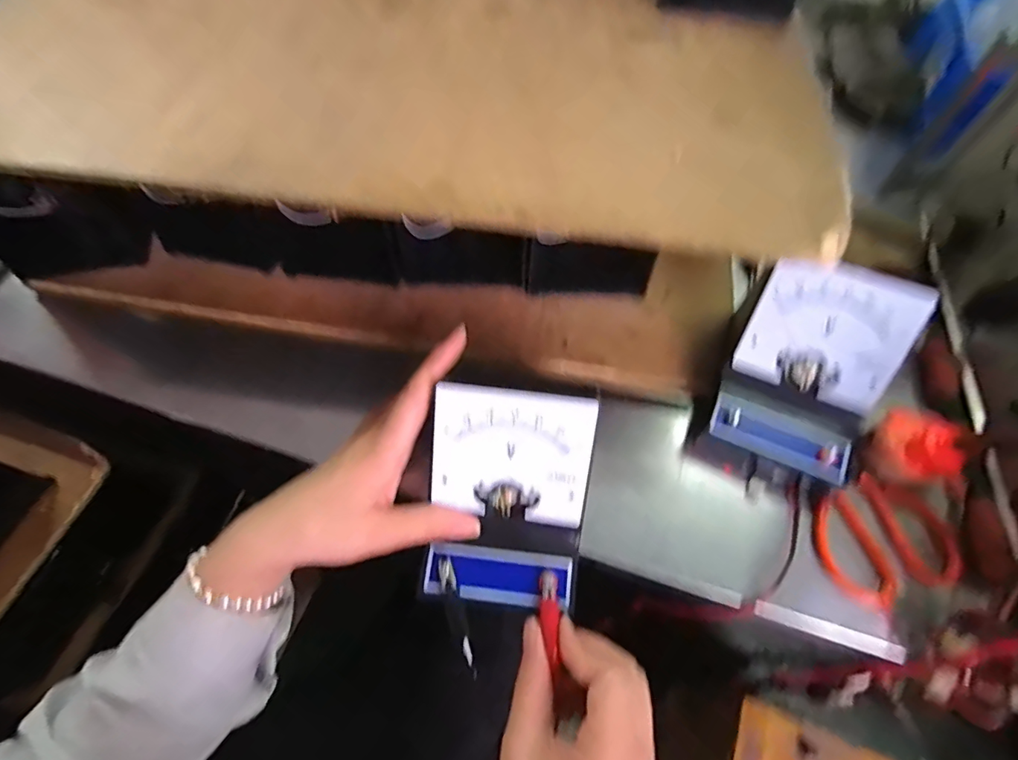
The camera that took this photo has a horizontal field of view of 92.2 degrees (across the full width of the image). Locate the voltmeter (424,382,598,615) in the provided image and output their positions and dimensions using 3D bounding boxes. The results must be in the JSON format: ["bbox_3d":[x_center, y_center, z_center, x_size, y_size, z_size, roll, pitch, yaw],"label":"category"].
[{"bbox_3d":[-0.001,0.070,0.286,0.090,0.076,0.102,7,62,2],"label":"voltmeter"}]

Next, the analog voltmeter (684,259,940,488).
[{"bbox_3d":[0.203,-0.008,0.334,0.106,0.096,0.122,20,63,9],"label":"analog voltmeter"}]

